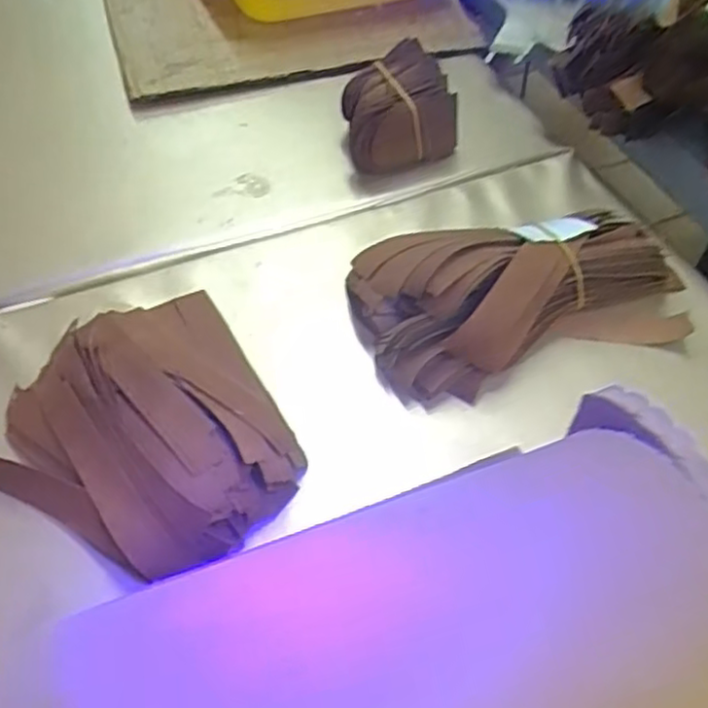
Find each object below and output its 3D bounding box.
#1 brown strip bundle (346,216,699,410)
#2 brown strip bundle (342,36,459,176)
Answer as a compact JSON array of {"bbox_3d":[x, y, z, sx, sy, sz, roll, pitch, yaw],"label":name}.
[{"bbox_3d":[0.093,-0.033,0.376,0.180,0.043,0.084,-8,55,-10],"label":"brown strip bundle"},{"bbox_3d":[0.028,-0.157,0.468,0.074,0.056,0.055,-14,56,-15],"label":"brown strip bundle"}]

